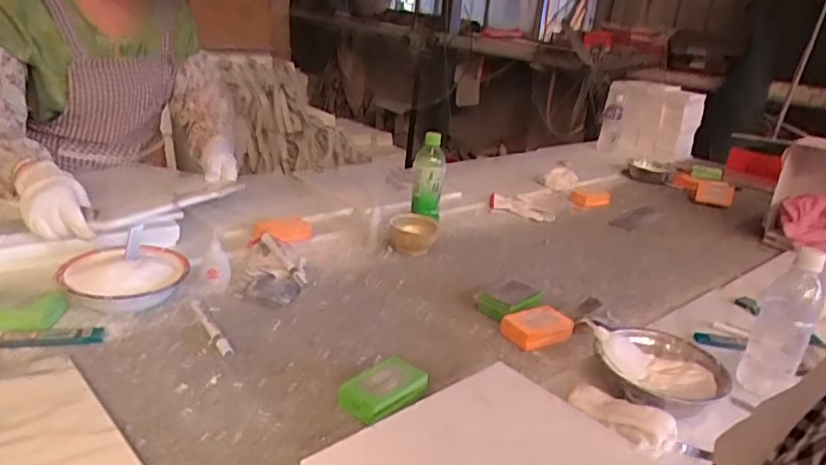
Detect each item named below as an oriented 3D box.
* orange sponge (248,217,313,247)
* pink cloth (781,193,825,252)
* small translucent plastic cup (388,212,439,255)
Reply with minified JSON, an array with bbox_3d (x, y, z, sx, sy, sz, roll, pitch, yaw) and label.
[{"bbox_3d":[-0.242,-0.003,1.101,0.110,0.049,0.021,-3,8,-12],"label":"orange sponge"},{"bbox_3d":[0.922,-0.019,1.381,0.123,0.052,0.164,-26,48,17],"label":"pink cloth"},{"bbox_3d":[0.000,0.001,1.162,0.096,0.057,0.101,7,22,0],"label":"small translucent plastic cup"}]

